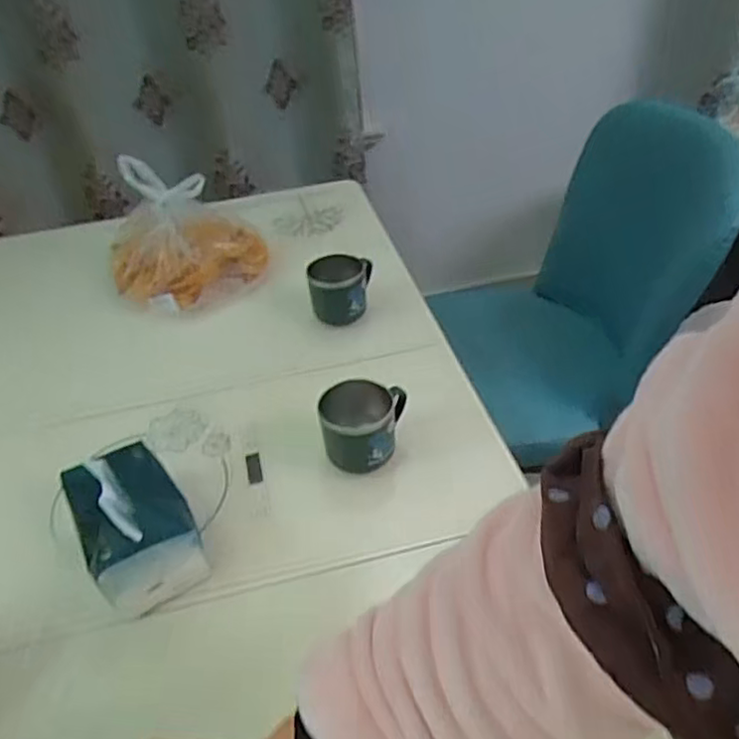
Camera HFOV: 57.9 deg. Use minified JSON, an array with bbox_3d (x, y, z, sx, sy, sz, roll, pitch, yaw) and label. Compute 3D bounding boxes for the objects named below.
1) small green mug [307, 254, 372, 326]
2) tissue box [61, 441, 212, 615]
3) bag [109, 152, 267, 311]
[{"bbox_3d":[-0.040,-0.116,0.946,0.092,0.075,0.074,-9,40,-5],"label":"small green mug"},{"bbox_3d":[-0.230,0.146,0.651,0.098,0.079,0.149,-24,44,-22],"label":"tissue box"},{"bbox_3d":[-0.288,-0.221,1.034,0.230,0.181,0.199,-21,42,-18],"label":"bag"}]

